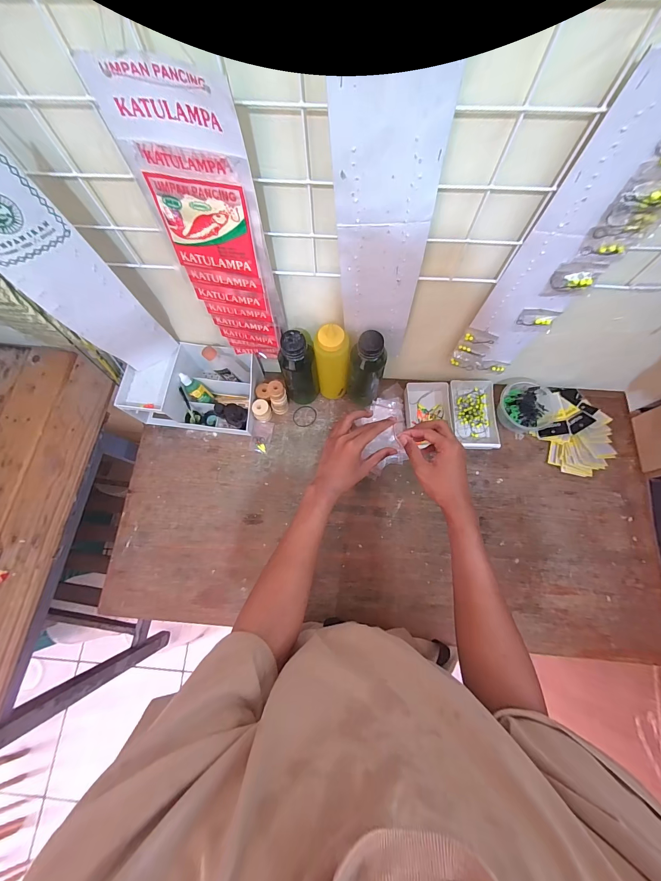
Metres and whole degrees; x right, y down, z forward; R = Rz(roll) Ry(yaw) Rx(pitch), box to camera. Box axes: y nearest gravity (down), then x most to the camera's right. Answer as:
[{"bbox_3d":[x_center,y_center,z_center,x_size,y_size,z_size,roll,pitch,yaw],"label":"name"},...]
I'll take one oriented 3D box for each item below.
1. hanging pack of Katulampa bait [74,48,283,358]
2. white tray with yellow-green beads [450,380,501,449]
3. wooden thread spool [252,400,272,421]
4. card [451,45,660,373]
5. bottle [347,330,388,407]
[{"bbox_3d":[-0.127,-0.214,0.420,0.111,0.390,0.032,9,70,4],"label":"hanging pack of Katulampa bait"},{"bbox_3d":[0.289,-0.058,0.657,0.080,0.032,0.153,3,74,2],"label":"white tray with yellow-green beads"},{"bbox_3d":[-0.137,-0.059,0.659,0.030,0.045,0.032,0,74,1],"label":"wooden thread spool"},{"bbox_3d":[0.263,-0.192,0.398,0.103,0.389,0.022,11,73,5],"label":"card"},{"bbox_3d":[0.065,-0.122,0.601,0.062,0.185,0.056,18,75,7],"label":"bottle"}]

